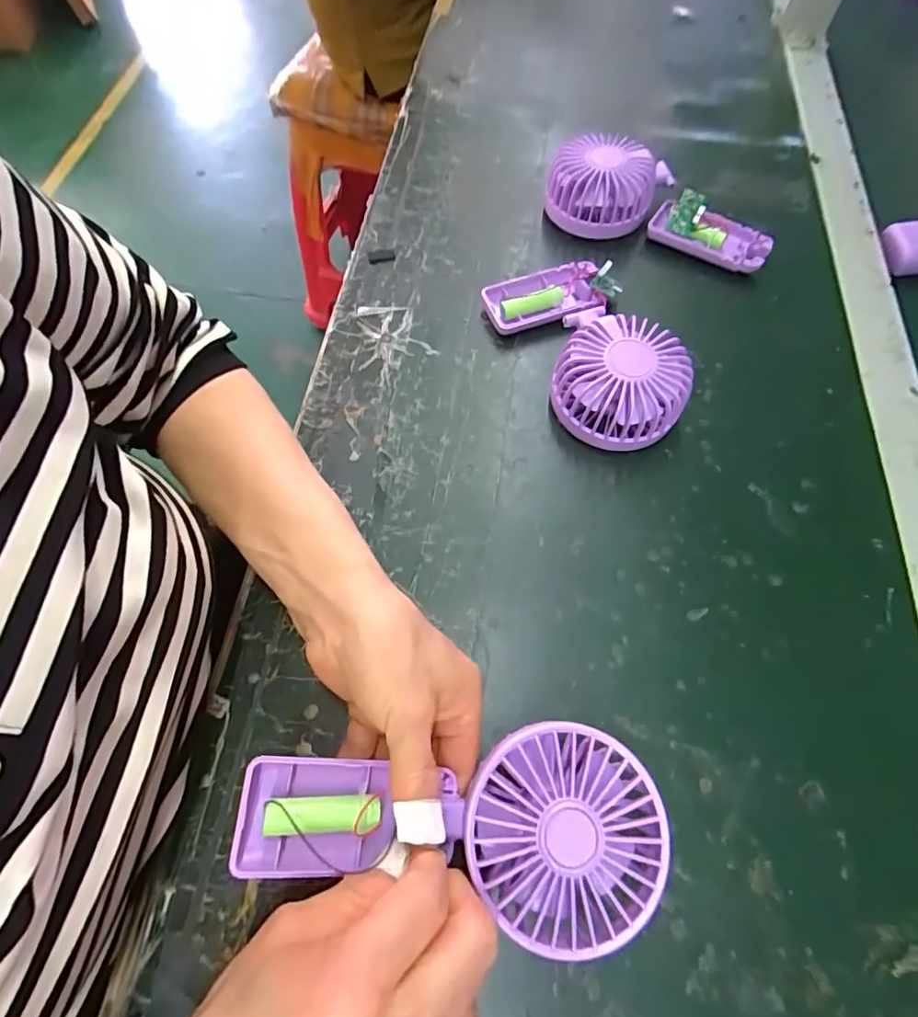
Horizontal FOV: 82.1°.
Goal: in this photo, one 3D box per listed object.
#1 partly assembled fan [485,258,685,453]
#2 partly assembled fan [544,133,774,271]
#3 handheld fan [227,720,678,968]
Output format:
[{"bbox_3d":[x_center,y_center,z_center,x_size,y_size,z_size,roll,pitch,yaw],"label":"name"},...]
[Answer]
[{"bbox_3d":[0.091,-0.119,0.369,0.094,0.049,0.169,-20,66,-9],"label":"partly assembled fan"},{"bbox_3d":[0.161,-0.246,0.424,0.183,0.046,0.071,19,66,8],"label":"partly assembled fan"},{"bbox_3d":[-0.002,0.136,0.226,0.176,0.027,0.080,3,65,2],"label":"handheld fan"}]

